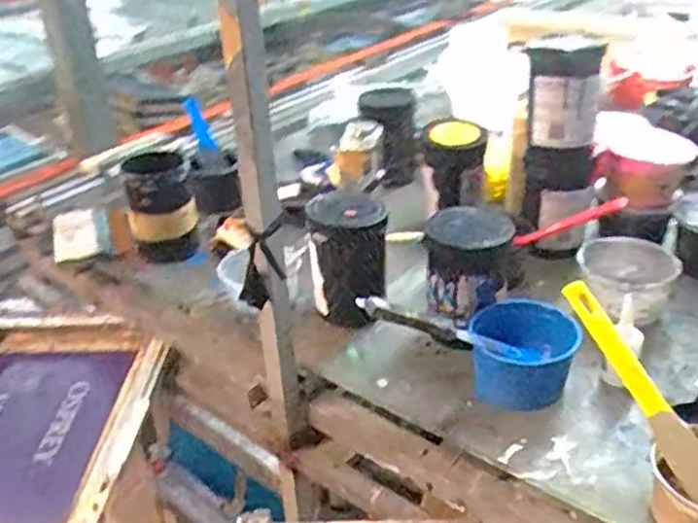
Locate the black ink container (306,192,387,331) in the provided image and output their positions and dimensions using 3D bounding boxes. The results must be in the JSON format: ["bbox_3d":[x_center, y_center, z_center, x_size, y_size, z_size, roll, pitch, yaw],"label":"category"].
[{"bbox_3d":[0.000,-0.006,1.022,0.105,0.186,0.092,-5,31,-4],"label":"black ink container"}]

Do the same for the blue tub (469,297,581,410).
[{"bbox_3d":[0.207,0.116,0.884,0.128,0.090,0.126,7,32,17],"label":"blue tub"}]

